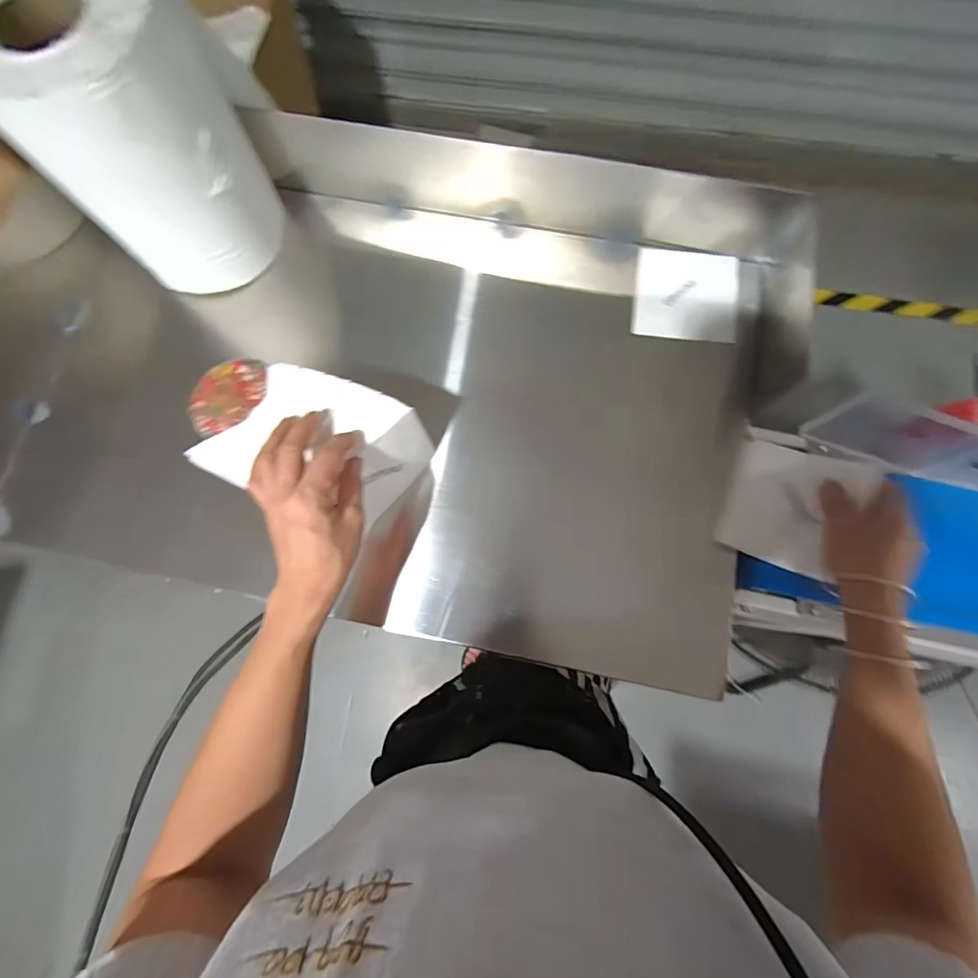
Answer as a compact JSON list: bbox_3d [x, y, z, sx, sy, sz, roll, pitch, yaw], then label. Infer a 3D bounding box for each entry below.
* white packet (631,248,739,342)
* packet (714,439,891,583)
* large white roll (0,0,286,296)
[{"bbox_3d":[0.234,-0.232,0.548,0.116,0.014,0.108,7,78,2],"label":"white packet"},{"bbox_3d":[0.318,0.019,0.489,0.115,0.011,0.123,20,99,41],"label":"packet"},{"bbox_3d":[-0.339,-0.344,0.467,0.167,0.232,0.151,-7,78,-1],"label":"large white roll"}]

